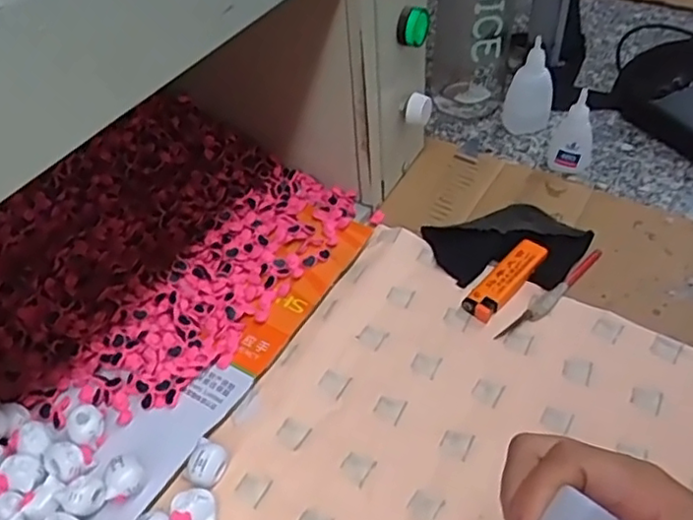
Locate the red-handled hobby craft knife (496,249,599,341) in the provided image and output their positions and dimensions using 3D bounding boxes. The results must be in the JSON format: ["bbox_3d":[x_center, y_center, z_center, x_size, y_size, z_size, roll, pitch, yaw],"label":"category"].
[{"bbox_3d":[0.153,0.025,0.476,0.116,0.005,0.014,-36,54,-25],"label":"red-handled hobby craft knife"}]

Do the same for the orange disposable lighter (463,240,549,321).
[{"bbox_3d":[0.120,0.014,0.482,0.023,0.017,0.078,34,59,30],"label":"orange disposable lighter"}]

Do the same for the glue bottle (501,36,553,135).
[{"bbox_3d":[0.175,-0.163,0.610,0.043,0.091,0.023,12,50,16],"label":"glue bottle"}]

